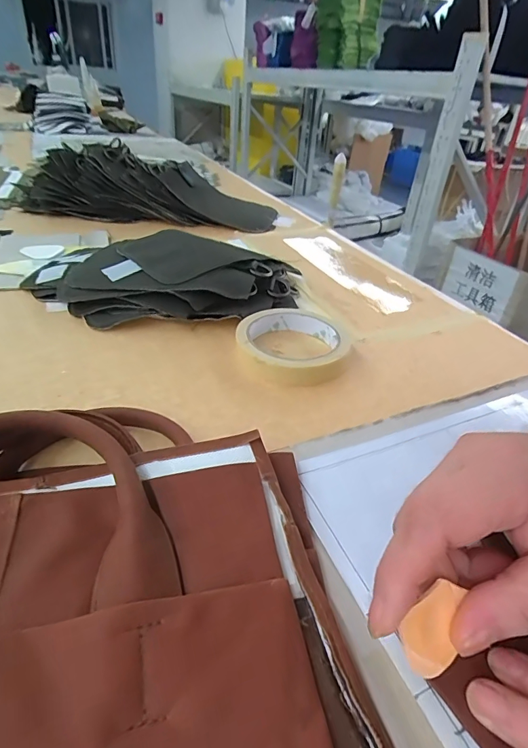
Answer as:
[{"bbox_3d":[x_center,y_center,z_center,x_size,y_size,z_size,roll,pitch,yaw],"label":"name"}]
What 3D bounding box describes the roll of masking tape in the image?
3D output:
[{"bbox_3d":[0.024,-0.027,0.370,0.095,0.021,0.098,3,34,-2],"label":"roll of masking tape"}]

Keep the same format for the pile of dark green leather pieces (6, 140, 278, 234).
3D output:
[{"bbox_3d":[-0.185,-0.302,0.677,0.424,0.084,0.133,0,35,-6],"label":"pile of dark green leather pieces"}]

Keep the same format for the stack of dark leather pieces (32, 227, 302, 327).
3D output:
[{"bbox_3d":[-0.102,-0.113,0.455,0.276,0.044,0.191,3,34,-2],"label":"stack of dark leather pieces"}]

